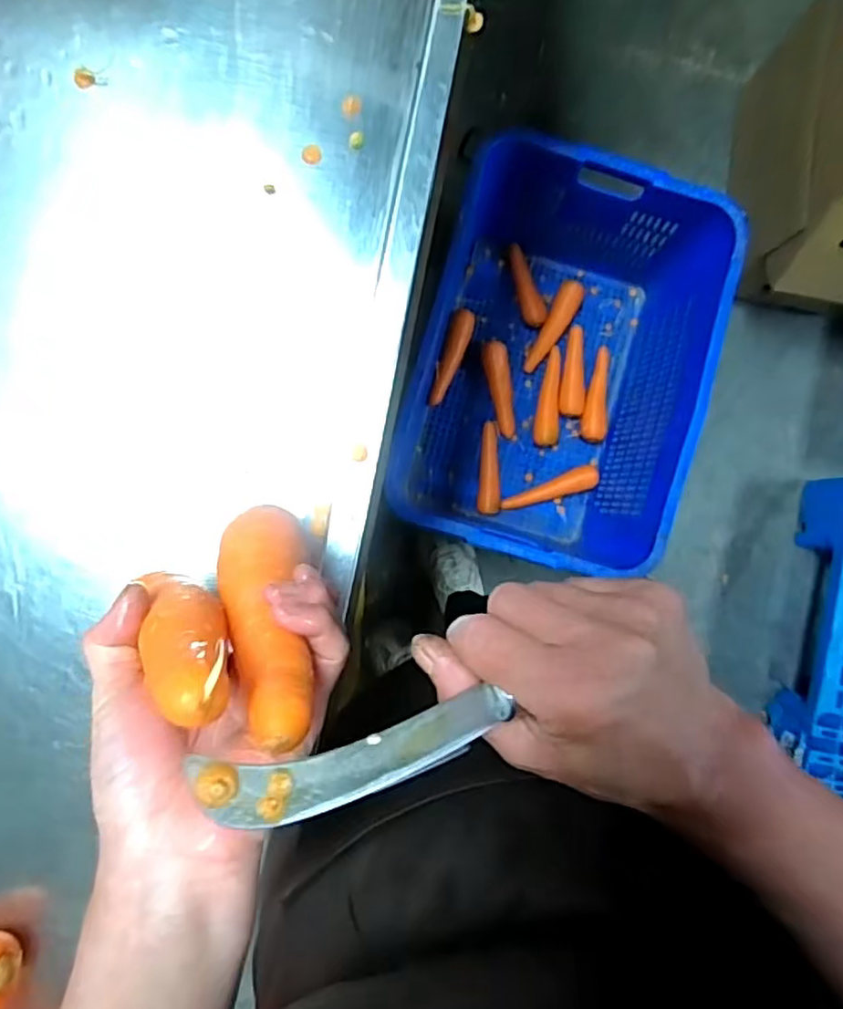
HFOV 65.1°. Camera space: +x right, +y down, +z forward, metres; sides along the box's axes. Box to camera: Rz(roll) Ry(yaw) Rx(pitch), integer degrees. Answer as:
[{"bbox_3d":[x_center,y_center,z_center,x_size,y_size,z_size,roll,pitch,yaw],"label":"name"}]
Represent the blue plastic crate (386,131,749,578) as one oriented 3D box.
[{"bbox_3d":[0.215,-0.229,1.098,0.423,0.314,0.614,17,88,-3],"label":"blue plastic crate"}]

